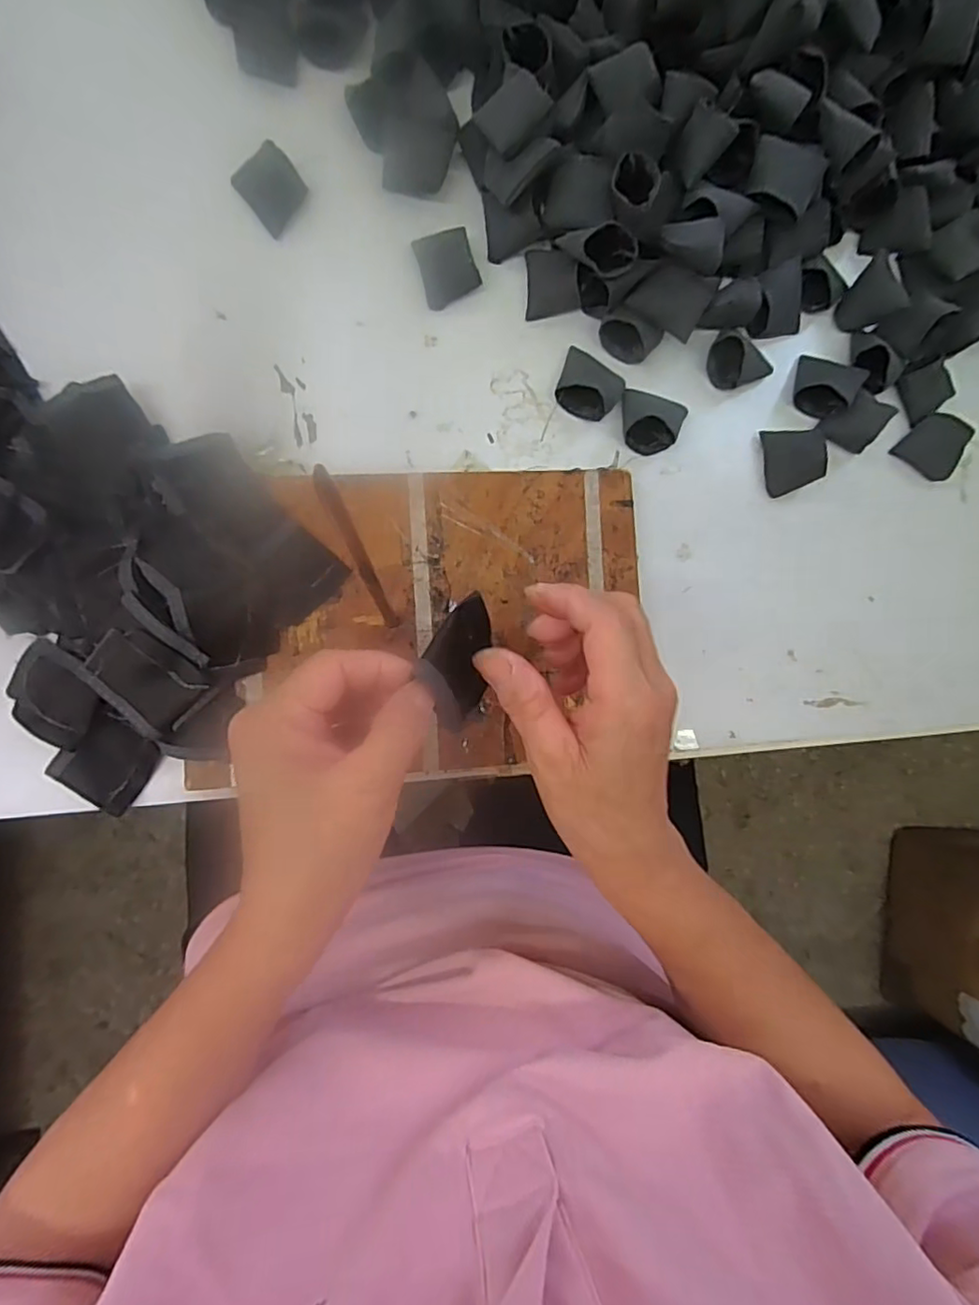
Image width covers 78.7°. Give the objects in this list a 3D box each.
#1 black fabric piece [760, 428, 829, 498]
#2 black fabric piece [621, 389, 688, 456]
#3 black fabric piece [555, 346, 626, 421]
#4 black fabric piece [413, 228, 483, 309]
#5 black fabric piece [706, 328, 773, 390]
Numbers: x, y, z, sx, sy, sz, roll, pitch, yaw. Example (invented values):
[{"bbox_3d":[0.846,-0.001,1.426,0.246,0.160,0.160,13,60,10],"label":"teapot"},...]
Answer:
[{"bbox_3d":[0.200,-0.127,0.390,0.032,0.027,0.040,-8,88,-7],"label":"black fabric piece"},{"bbox_3d":[0.104,-0.147,0.374,0.041,0.017,0.038,14,86,-5],"label":"black fabric piece"},{"bbox_3d":[0.063,-0.169,0.370,0.042,0.022,0.037,31,84,-4],"label":"black fabric piece"},{"bbox_3d":[-0.027,-0.242,0.373,0.035,0.010,0.041,-21,89,-7],"label":"black fabric piece"},{"bbox_3d":[0.162,-0.192,0.382,0.041,0.020,0.034,-23,90,-7],"label":"black fabric piece"}]

